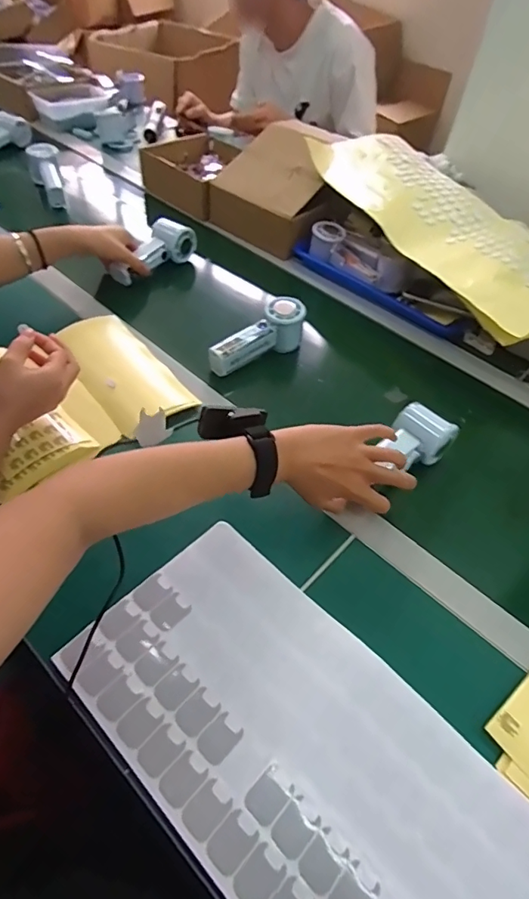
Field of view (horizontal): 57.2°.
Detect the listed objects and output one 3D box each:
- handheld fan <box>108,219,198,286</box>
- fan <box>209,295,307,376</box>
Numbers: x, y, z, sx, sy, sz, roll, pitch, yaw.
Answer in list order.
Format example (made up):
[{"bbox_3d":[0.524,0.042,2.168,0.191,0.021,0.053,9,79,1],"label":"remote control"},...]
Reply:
[{"bbox_3d":[-0.195,-0.333,0.826,0.155,0.058,0.068,-41,64,-15],"label":"handheld fan"},{"bbox_3d":[-0.011,-0.158,0.682,0.157,0.060,0.053,-33,61,-29],"label":"fan"}]

